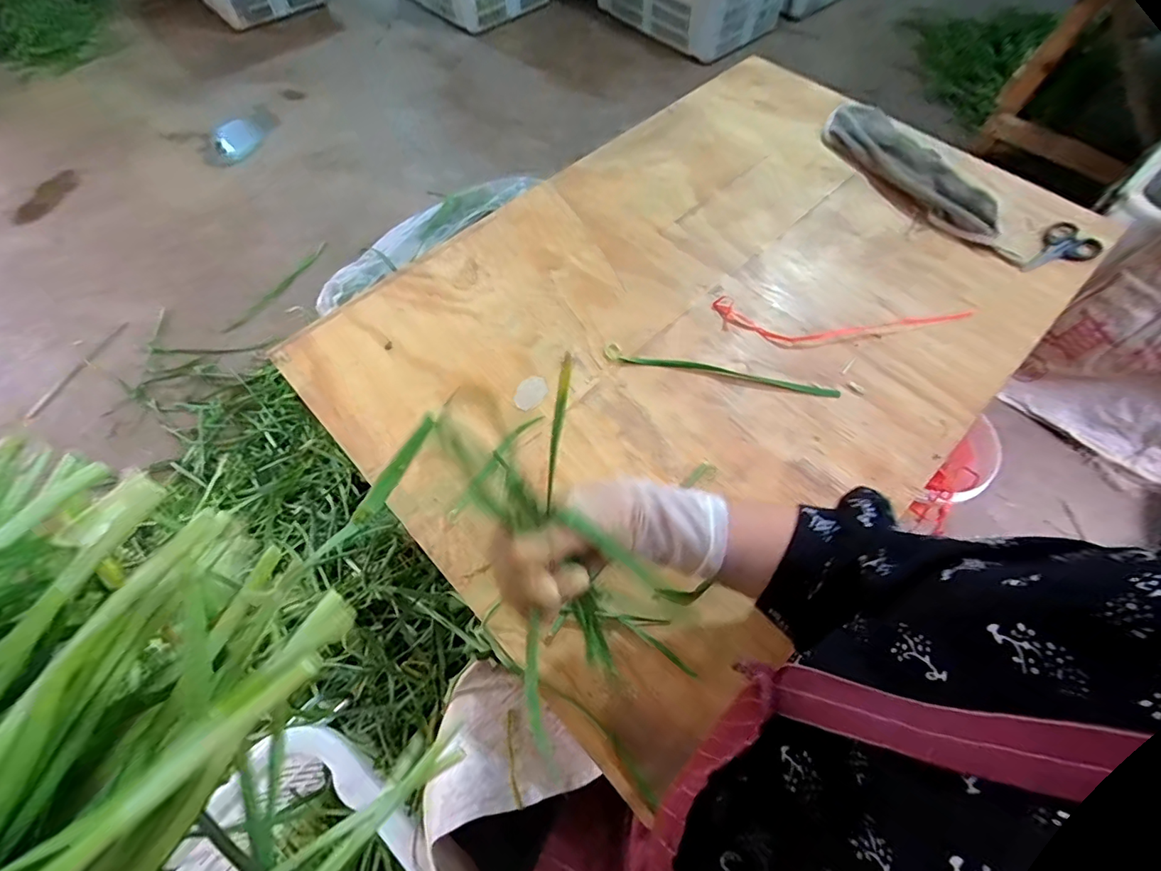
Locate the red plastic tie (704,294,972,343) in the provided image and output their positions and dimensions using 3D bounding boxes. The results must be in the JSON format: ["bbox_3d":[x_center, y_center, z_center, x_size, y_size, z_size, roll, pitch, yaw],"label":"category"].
[{"bbox_3d":[0.311,-0.131,0.576,0.303,0.013,0.059,3,67,0],"label":"red plastic tie"}]

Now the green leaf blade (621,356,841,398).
[{"bbox_3d":[0.162,-0.067,0.541,0.237,0.009,0.014,11,63,7],"label":"green leaf blade"}]

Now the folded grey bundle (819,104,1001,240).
[{"bbox_3d":[0.464,-0.382,0.701,0.117,0.027,0.292,-21,64,-9],"label":"folded grey bundle"}]

